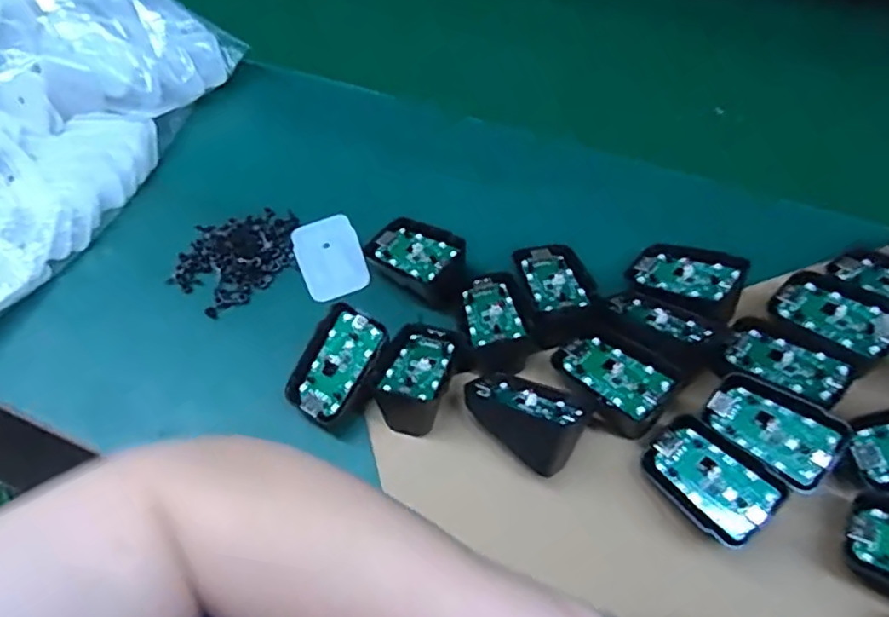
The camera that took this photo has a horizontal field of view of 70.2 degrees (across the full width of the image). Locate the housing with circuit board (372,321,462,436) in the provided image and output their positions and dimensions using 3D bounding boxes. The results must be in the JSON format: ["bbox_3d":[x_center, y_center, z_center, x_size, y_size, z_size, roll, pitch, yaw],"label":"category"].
[{"bbox_3d":[-0.016,0.036,0.386,0.038,0.036,0.070,18,64,12],"label":"housing with circuit board"}]

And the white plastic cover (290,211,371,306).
[{"bbox_3d":[-0.084,-0.038,0.466,0.046,0.005,0.072,-22,63,-8],"label":"white plastic cover"}]

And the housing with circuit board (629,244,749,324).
[{"bbox_3d":[0.159,-0.017,0.409,0.045,0.022,0.074,-39,39,-16],"label":"housing with circuit board"}]

